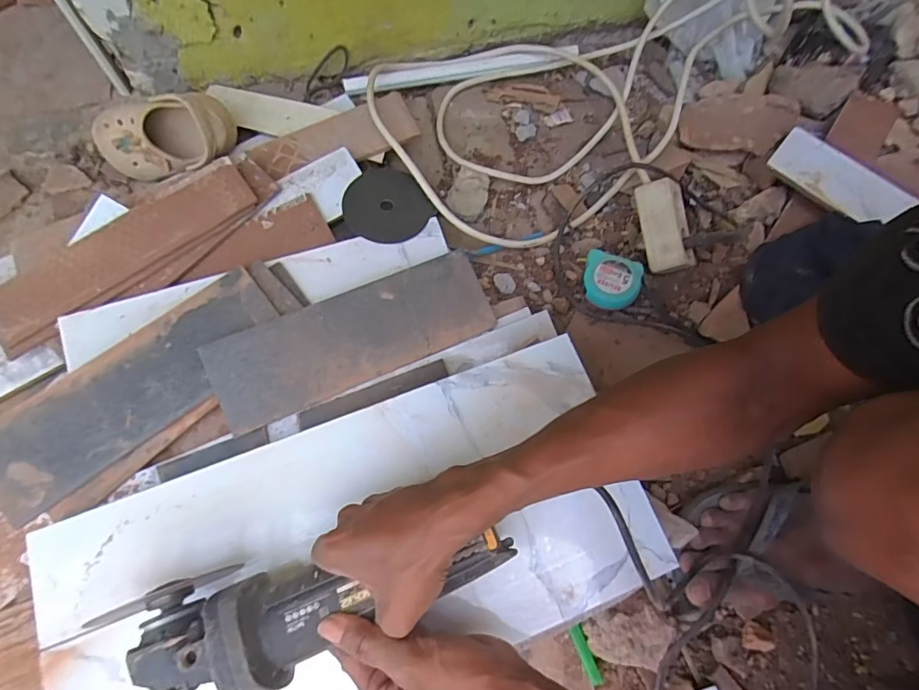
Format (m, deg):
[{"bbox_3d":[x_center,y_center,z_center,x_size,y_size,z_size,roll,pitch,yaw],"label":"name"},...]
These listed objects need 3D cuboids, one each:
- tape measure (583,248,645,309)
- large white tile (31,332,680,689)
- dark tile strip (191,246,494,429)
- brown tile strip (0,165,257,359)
[{"bbox_3d":[0.180,-0.075,0.579,0.064,0.034,0.064,13,72,3],"label":"tape measure"},{"bbox_3d":[-0.086,0.173,0.407,0.489,0.010,0.227,-20,75,-8],"label":"large white tile"},{"bbox_3d":[-0.109,-0.013,0.510,0.296,0.016,0.097,-25,74,-9],"label":"dark tile strip"},{"bbox_3d":[-0.368,-0.107,0.530,0.292,0.011,0.070,-36,83,-9],"label":"brown tile strip"}]

